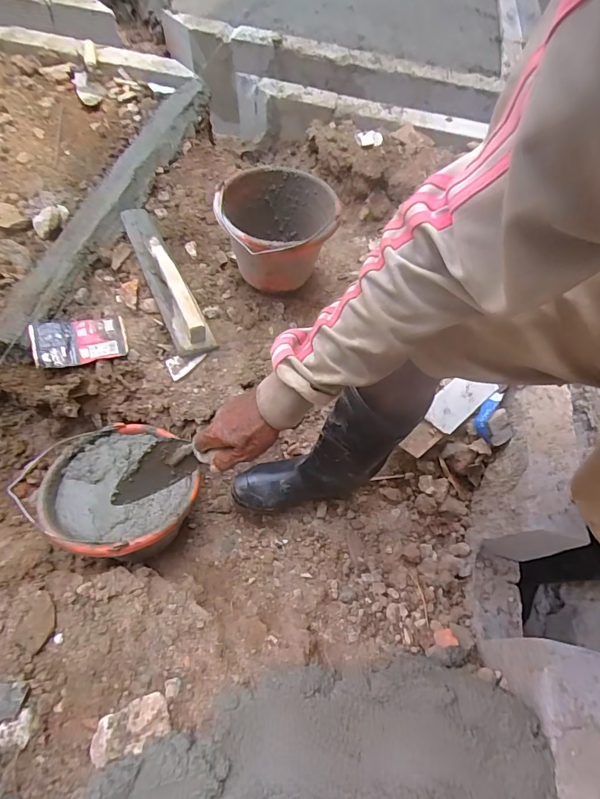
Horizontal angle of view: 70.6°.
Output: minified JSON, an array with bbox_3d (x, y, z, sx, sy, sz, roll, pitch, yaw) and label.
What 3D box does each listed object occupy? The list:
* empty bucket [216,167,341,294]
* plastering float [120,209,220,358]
[{"bbox_3d":[-0.044,-0.336,0.883,0.233,0.169,0.241,2,60,-3],"label":"empty bucket"},{"bbox_3d":[-0.289,-0.268,0.891,0.077,0.061,0.402,-23,64,-17],"label":"plastering float"}]

